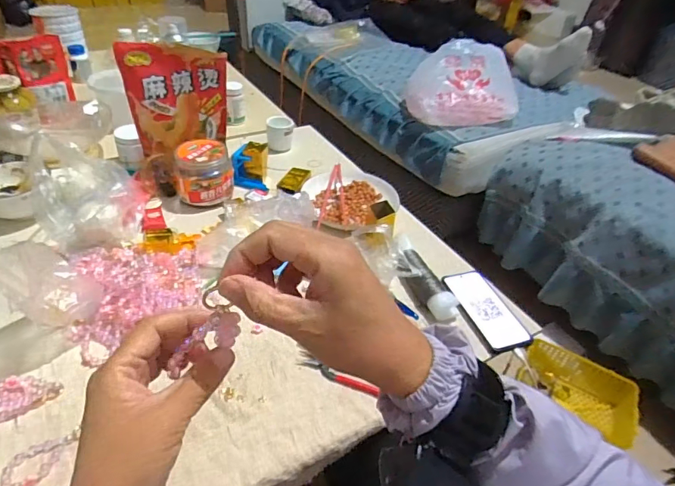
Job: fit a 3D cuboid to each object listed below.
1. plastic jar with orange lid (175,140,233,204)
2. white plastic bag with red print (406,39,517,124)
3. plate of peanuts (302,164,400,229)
[{"bbox_3d":[-0.263,-0.141,0.878,0.104,0.088,0.103,3,39,-2],"label":"plastic jar with orange lid"},{"bbox_3d":[0.400,-0.509,1.410,0.339,0.164,0.258,9,39,5],"label":"white plastic bag with red print"},{"bbox_3d":[0.024,-0.099,0.915,0.167,0.034,0.175,3,39,-2],"label":"plate of peanuts"}]

